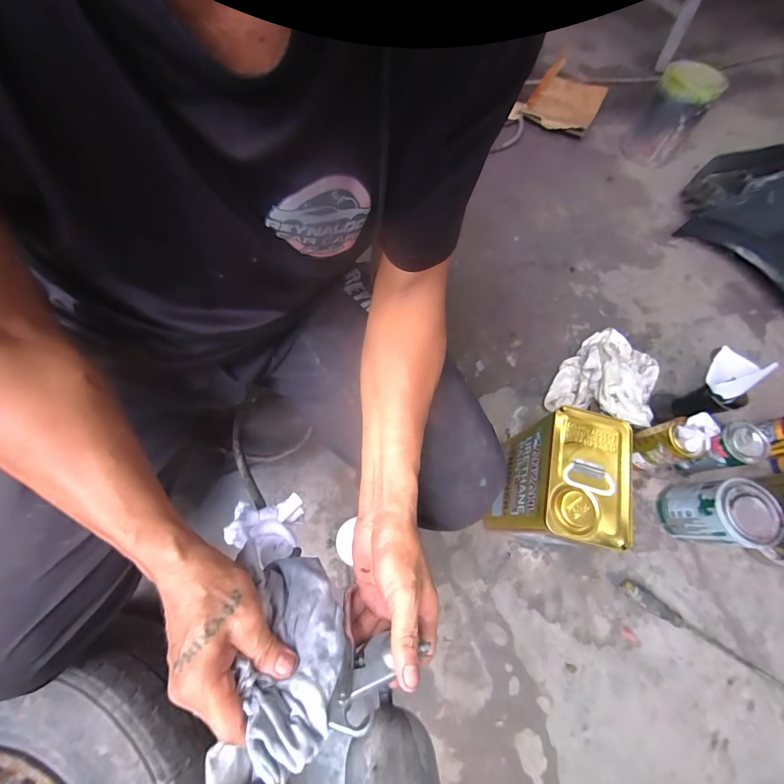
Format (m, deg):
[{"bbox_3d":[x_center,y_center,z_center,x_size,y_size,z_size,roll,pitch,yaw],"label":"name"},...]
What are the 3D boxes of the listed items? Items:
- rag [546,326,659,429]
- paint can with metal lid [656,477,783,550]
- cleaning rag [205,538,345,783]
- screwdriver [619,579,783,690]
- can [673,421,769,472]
[{"bbox_3d":[0.465,-0.032,0.761,0.201,0.062,0.246,24,69,7],"label":"rag"},{"bbox_3d":[0.574,0.217,0.622,0.106,0.140,0.106,-4,69,-4],"label":"paint can with metal lid"},{"bbox_3d":[-0.090,0.219,0.282,0.096,0.058,0.169,-2,68,-3],"label":"cleaning rag"},{"bbox_3d":[0.541,0.414,0.601,0.293,0.033,0.034,28,70,9],"label":"screwdriver"},{"bbox_3d":[0.610,0.110,0.657,0.080,0.126,0.073,-34,74,-16],"label":"can"}]

